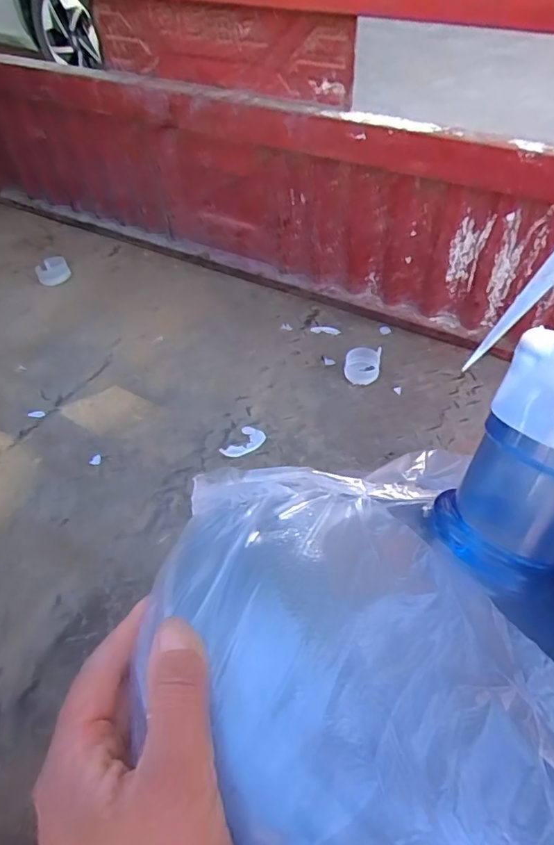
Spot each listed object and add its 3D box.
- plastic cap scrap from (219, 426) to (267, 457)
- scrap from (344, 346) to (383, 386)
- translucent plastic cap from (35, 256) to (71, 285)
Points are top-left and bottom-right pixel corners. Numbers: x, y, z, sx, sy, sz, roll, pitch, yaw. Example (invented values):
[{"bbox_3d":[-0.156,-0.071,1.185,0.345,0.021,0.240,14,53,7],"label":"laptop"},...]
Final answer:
[{"bbox_3d":[-0.048,0.031,0.764,0.037,0.011,0.070,31,57,25],"label":"plastic cap scrap"},{"bbox_3d":[0.142,-0.094,0.863,0.058,0.031,0.060,9,50,5],"label":"scrap"},{"bbox_3d":[-0.433,-0.294,1.001,0.059,0.033,0.056,-22,52,-17],"label":"translucent plastic cap"}]

